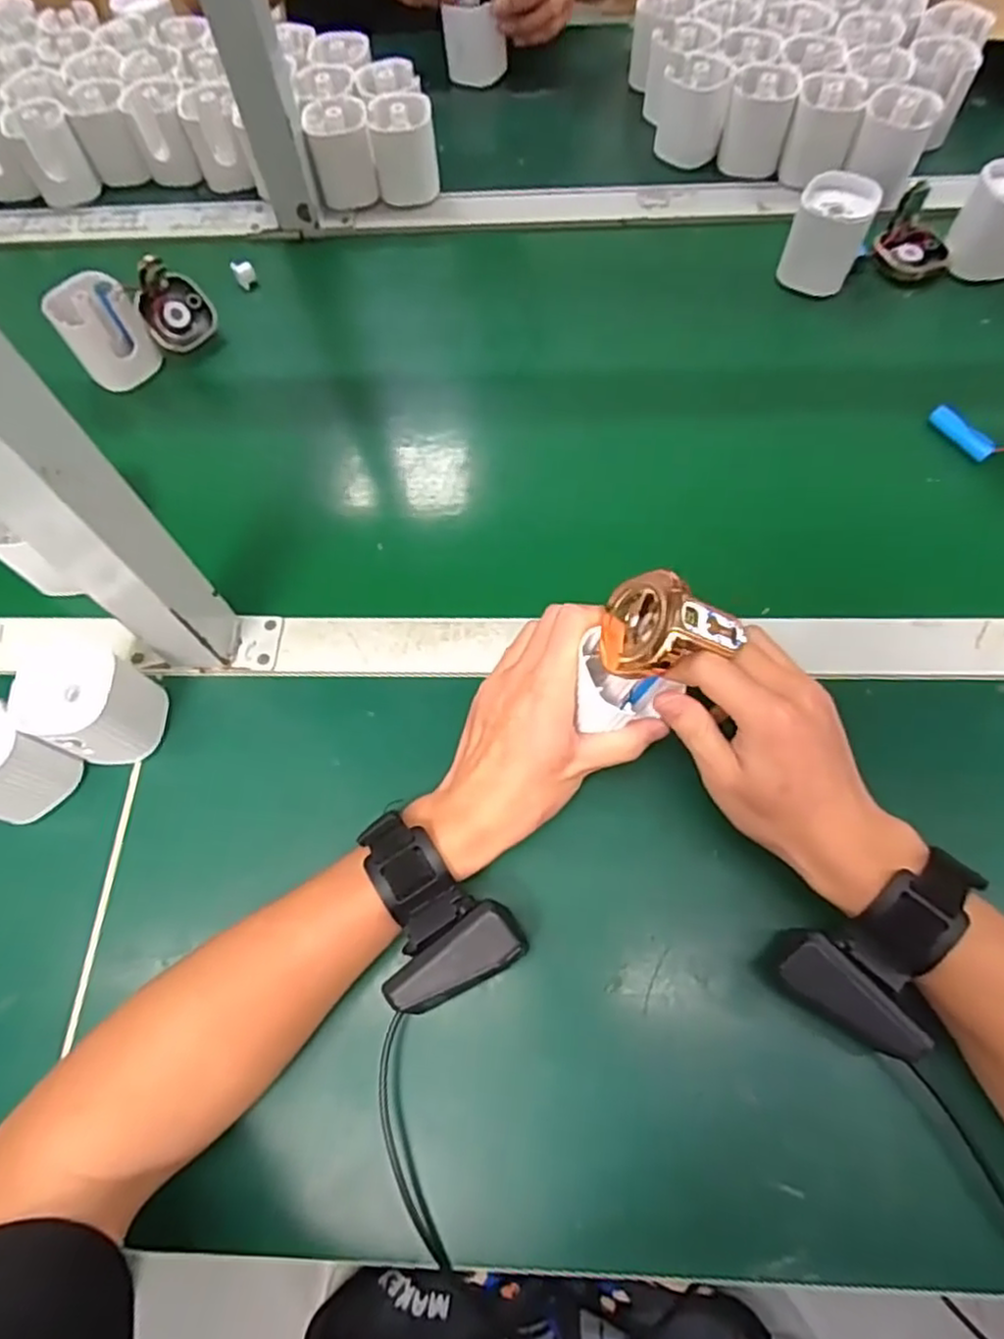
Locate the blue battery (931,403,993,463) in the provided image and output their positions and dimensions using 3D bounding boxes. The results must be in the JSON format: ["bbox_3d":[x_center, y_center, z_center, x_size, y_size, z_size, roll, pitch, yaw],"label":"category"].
[{"bbox_3d":[0.328,-0.170,0.487,0.011,0.014,0.050,-30,70,-13],"label":"blue battery"}]

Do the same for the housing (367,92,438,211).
[{"bbox_3d":[-0.086,-0.466,0.612,0.054,0.067,0.052,-2,67,-2],"label":"housing"}]

